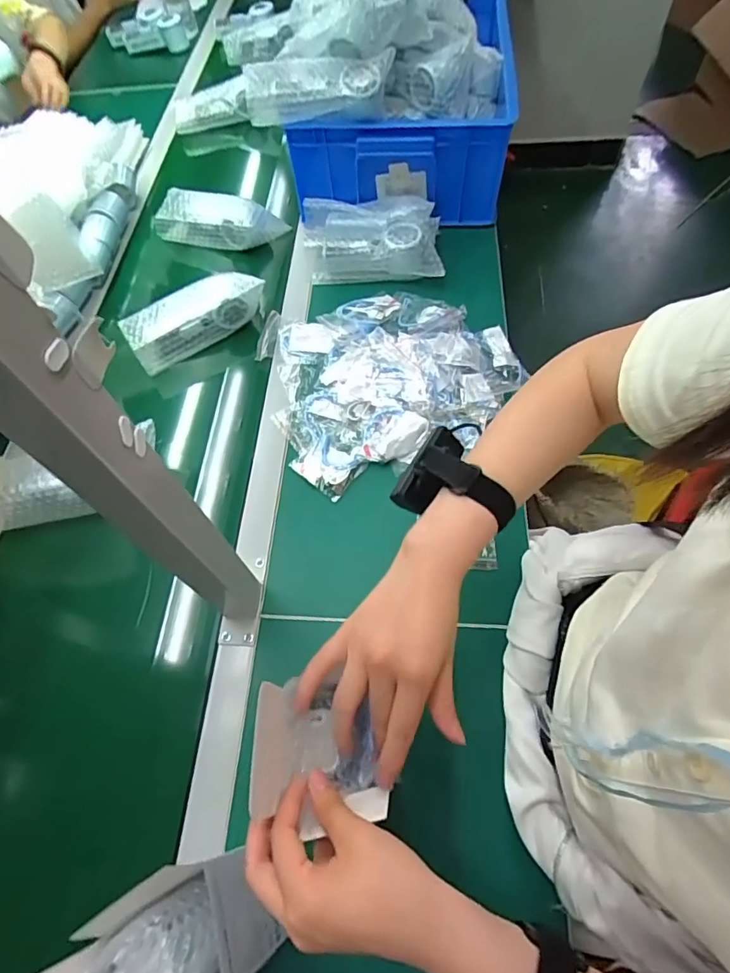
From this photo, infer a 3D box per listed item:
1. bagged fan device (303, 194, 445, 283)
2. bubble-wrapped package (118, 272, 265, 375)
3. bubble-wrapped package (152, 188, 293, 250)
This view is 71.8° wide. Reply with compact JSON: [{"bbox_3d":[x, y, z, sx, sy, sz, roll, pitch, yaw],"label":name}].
[{"bbox_3d":[0.009,-0.395,0.797,0.211,0.062,0.144,-3,60,2],"label":"bagged fan device"},{"bbox_3d":[-0.250,-0.251,0.745,0.198,0.081,0.057,-29,63,-13],"label":"bubble-wrapped package"},{"bbox_3d":[-0.255,-0.462,0.863,0.220,0.074,0.072,15,62,11],"label":"bubble-wrapped package"}]

